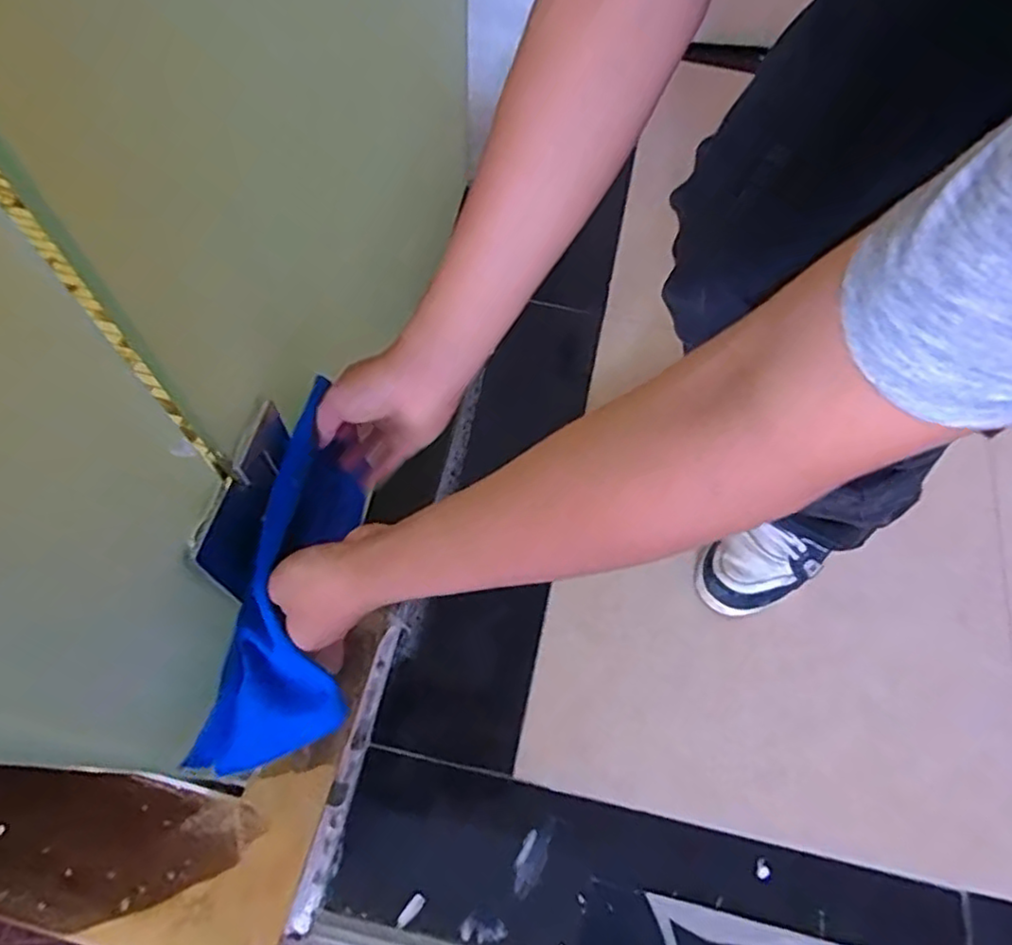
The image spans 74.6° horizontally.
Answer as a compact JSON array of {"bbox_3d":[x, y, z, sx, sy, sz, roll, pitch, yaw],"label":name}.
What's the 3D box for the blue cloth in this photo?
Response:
[{"bbox_3d":[-0.136,0.067,0.445,0.071,0.050,0.254,9,81,2],"label":"blue cloth"}]

